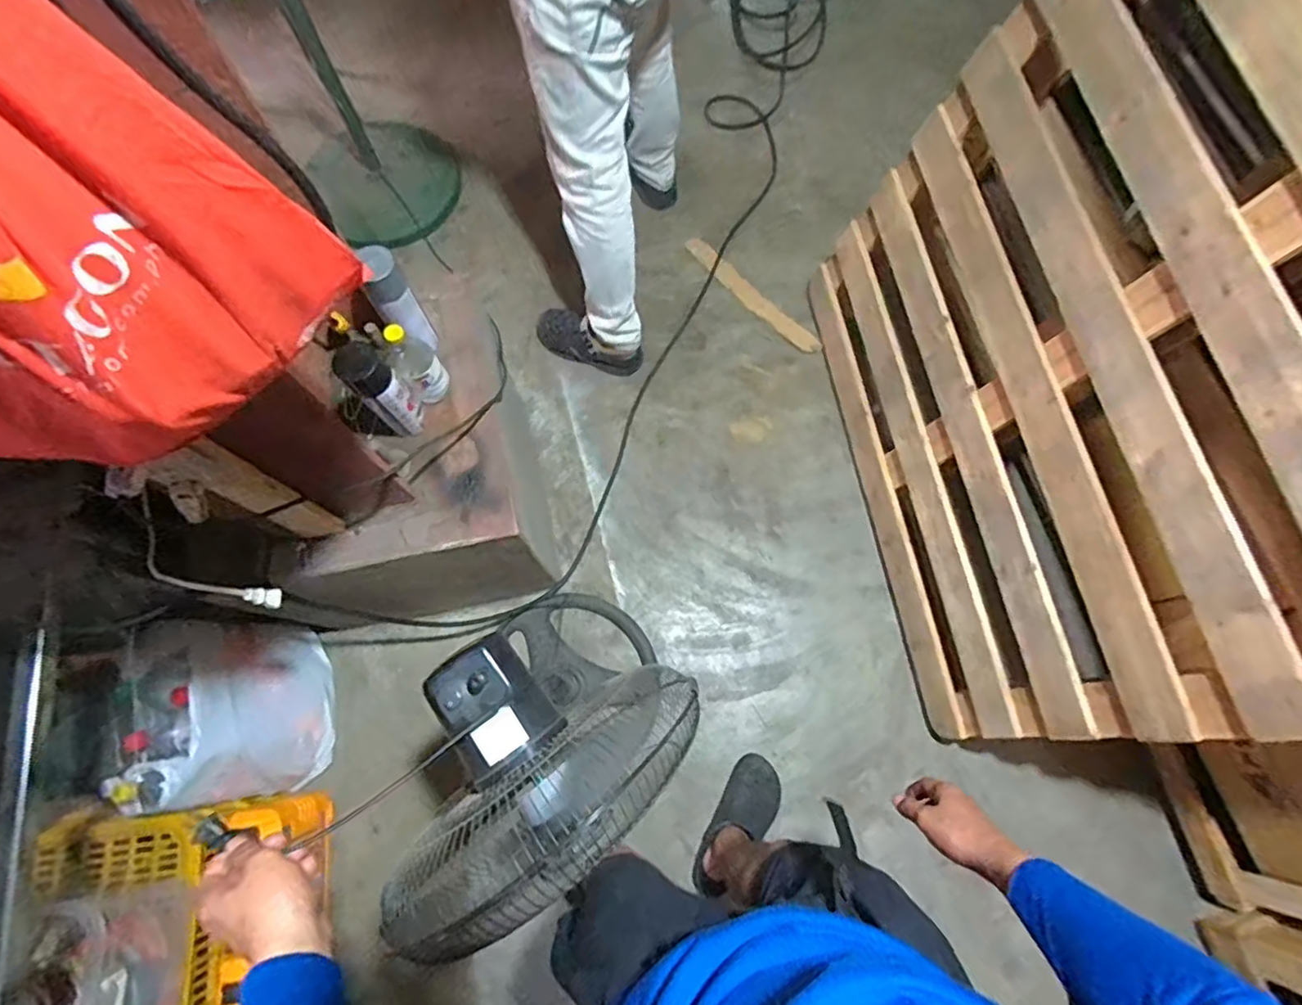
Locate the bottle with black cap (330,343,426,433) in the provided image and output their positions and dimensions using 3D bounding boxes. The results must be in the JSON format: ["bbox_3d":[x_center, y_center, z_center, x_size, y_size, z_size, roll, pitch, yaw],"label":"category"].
[{"bbox_3d":[-0.405,-0.164,0.937,0.067,0.181,0.062,-38,77,-12],"label":"bottle with black cap"}]

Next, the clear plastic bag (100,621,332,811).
[{"bbox_3d":[-0.824,0.411,1.225,0.256,0.262,0.331,-4,72,-3],"label":"clear plastic bag"}]

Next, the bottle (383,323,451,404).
[{"bbox_3d":[-0.368,-0.222,0.961,0.064,0.158,0.070,0,72,-1],"label":"bottle"}]

